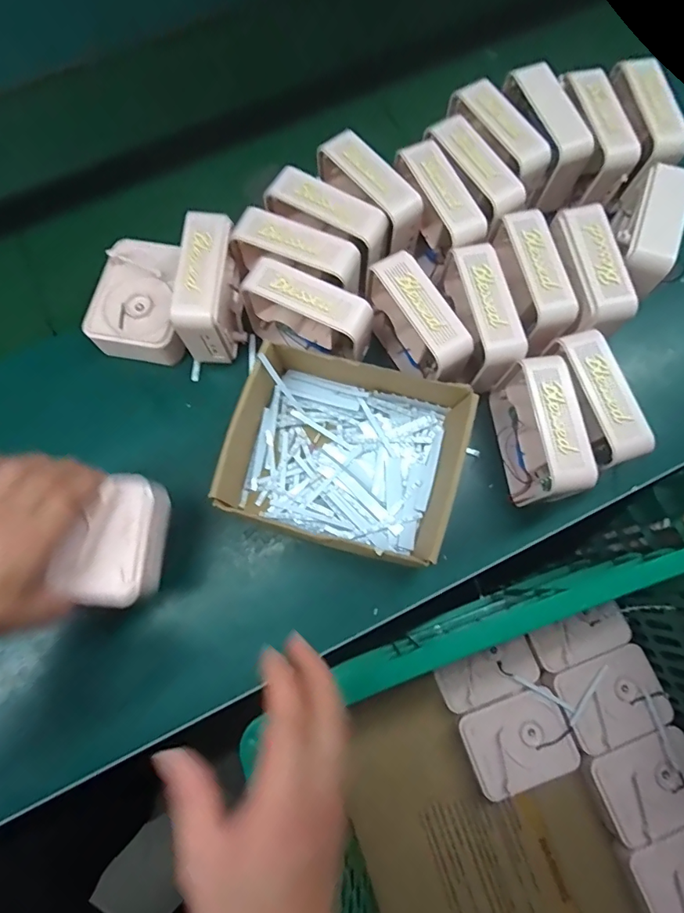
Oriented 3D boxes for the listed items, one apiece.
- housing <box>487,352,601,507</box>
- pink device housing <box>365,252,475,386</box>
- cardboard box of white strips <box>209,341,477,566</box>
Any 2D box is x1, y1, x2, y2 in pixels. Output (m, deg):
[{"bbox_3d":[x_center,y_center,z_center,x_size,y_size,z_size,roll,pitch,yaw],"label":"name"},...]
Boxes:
[{"bbox_3d":[0.188,-0.018,0.462,0.051,0.107,0.131,-9,74,-1],"label":"housing"},{"bbox_3d":[0.073,-0.127,0.487,0.050,0.102,0.127,-31,75,-7],"label":"pink device housing"},{"bbox_3d":[0.004,0.002,0.478,0.215,0.081,0.176,15,75,6],"label":"cardboard box of white strips"}]

